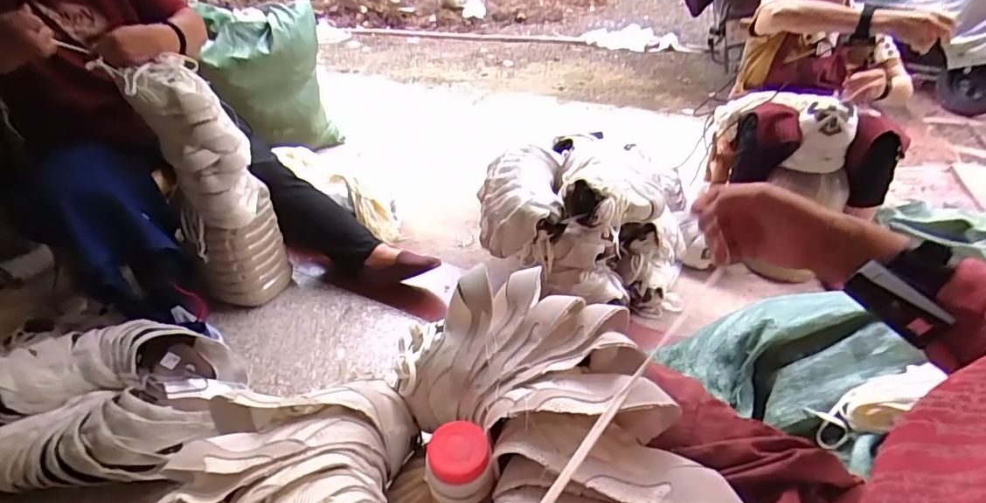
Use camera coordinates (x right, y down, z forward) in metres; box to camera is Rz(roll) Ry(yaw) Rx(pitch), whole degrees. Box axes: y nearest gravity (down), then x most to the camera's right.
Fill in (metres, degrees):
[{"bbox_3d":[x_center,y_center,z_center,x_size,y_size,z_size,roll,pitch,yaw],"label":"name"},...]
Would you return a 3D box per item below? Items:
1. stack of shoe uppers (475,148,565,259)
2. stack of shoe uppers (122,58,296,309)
[{"bbox_3d":[0.064,-0.115,1.180,0.191,0.159,0.258,-2,35,2],"label":"stack of shoe uppers"},{"bbox_3d":[-0.628,-0.117,1.157,0.217,0.548,0.150,-19,38,-20],"label":"stack of shoe uppers"}]

